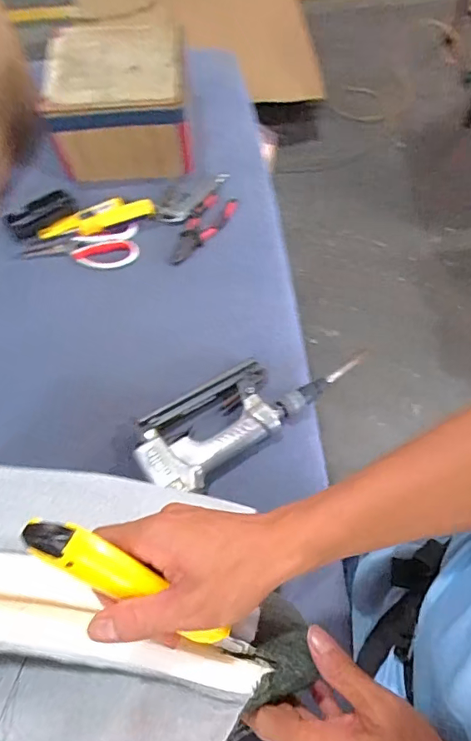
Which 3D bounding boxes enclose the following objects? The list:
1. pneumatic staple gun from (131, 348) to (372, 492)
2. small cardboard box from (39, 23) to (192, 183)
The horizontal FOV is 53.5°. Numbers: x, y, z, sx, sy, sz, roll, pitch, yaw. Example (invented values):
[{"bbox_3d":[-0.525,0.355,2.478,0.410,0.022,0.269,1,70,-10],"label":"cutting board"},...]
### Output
[{"bbox_3d":[0.013,0.035,0.591,0.296,0.046,0.116,-37,67,-16],"label":"pneumatic staple gun"},{"bbox_3d":[-0.186,-0.444,0.777,0.212,0.144,0.217,-5,62,0],"label":"small cardboard box"}]

